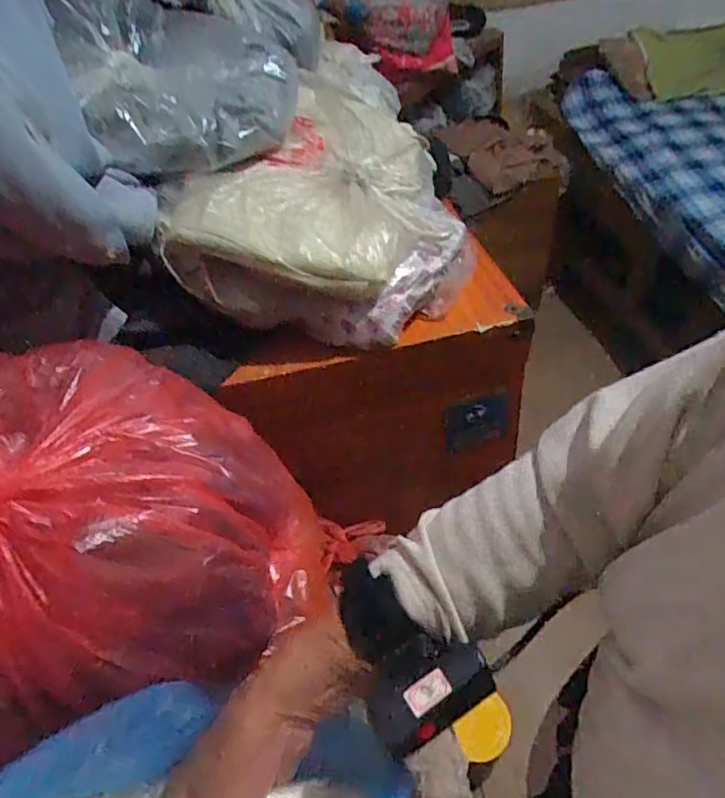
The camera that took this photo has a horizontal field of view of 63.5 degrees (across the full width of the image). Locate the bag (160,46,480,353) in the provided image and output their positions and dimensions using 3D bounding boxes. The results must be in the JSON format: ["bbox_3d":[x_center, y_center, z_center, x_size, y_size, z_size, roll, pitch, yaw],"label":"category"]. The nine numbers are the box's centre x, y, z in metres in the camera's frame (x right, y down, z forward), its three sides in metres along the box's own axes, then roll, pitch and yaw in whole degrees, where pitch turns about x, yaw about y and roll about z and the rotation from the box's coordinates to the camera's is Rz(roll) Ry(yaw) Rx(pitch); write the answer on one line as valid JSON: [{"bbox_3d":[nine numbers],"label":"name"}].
[{"bbox_3d":[0.000,-0.221,0.634,0.241,0.146,0.392,18,49,24],"label":"bag"}]

